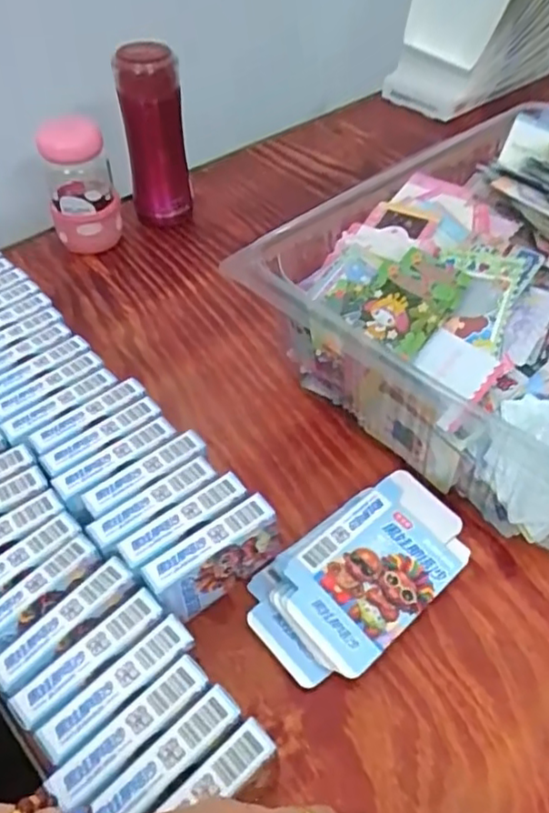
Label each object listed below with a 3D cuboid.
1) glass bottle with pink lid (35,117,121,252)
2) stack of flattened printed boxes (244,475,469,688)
[{"bbox_3d":[-0.208,-0.236,0.686,0.072,0.156,0.070,-10,48,-9],"label":"glass bottle with pink lid"},{"bbox_3d":[0.063,0.115,0.448,0.168,0.022,0.093,-32,55,-26],"label":"stack of flattened printed boxes"}]

